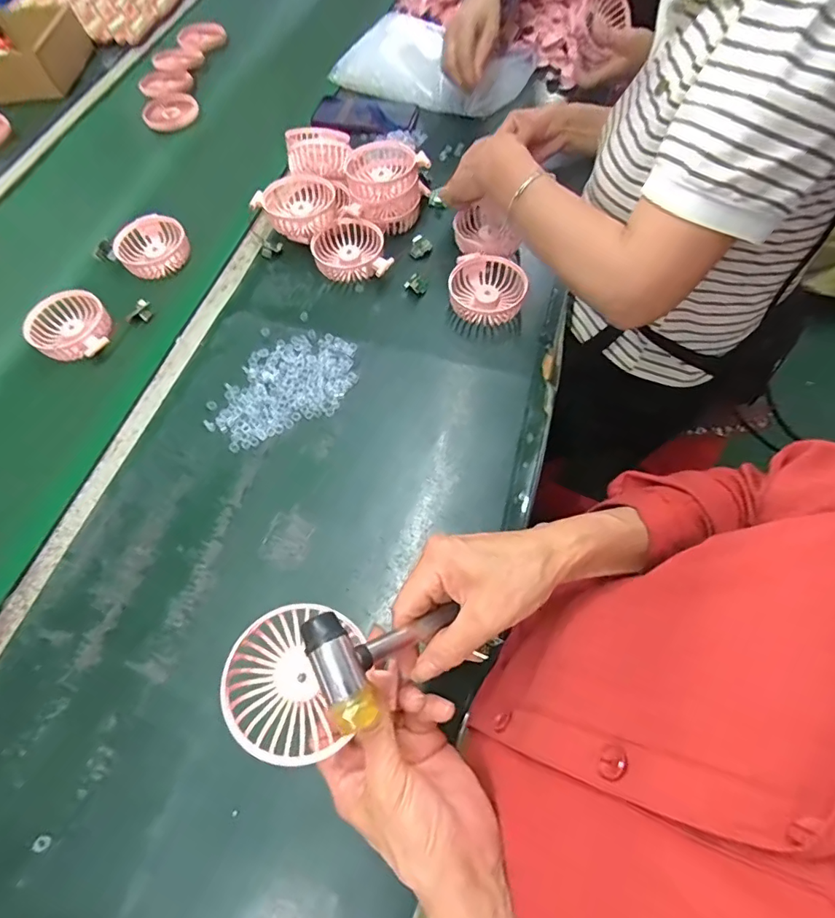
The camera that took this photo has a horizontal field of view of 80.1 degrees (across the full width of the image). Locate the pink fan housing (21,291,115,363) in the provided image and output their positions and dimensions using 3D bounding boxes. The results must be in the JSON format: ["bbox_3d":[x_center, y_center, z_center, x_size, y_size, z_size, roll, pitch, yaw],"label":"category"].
[{"bbox_3d":[-0.405,-0.155,0.585,0.091,0.035,0.086,1,62,-1],"label":"pink fan housing"}]

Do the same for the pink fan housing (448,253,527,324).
[{"bbox_3d":[0.081,-0.199,0.588,0.088,0.034,0.083,1,62,-1],"label":"pink fan housing"}]

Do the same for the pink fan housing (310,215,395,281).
[{"bbox_3d":[-0.081,-0.263,0.628,0.101,0.035,0.089,1,64,2],"label":"pink fan housing"}]

